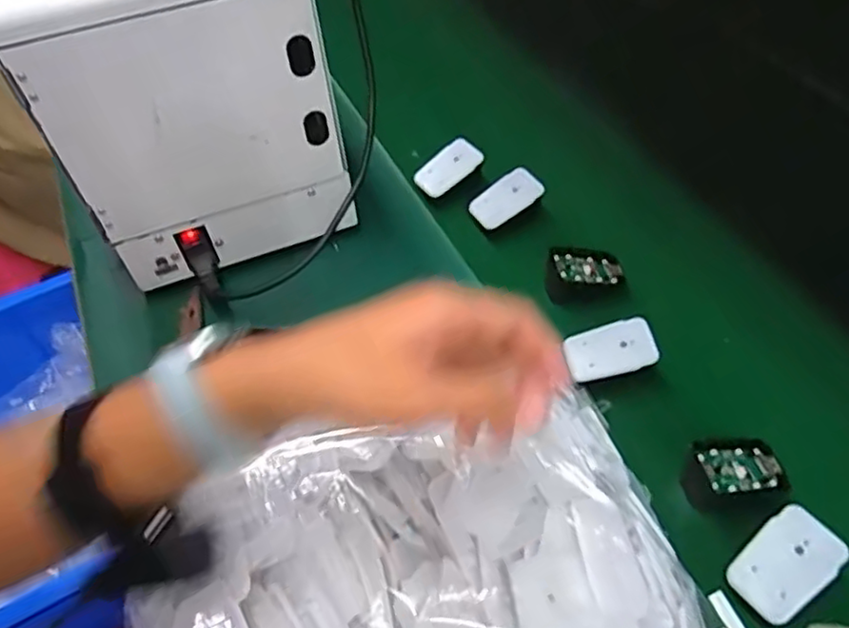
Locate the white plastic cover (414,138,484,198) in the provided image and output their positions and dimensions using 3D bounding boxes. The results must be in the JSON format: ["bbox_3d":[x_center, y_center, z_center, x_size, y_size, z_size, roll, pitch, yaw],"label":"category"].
[{"bbox_3d":[0.024,-0.150,0.669,0.068,0.009,0.041,-41,73,5],"label":"white plastic cover"}]

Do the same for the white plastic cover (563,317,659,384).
[{"bbox_3d":[0.148,0.029,0.518,0.067,0.004,0.044,-18,58,11],"label":"white plastic cover"}]

